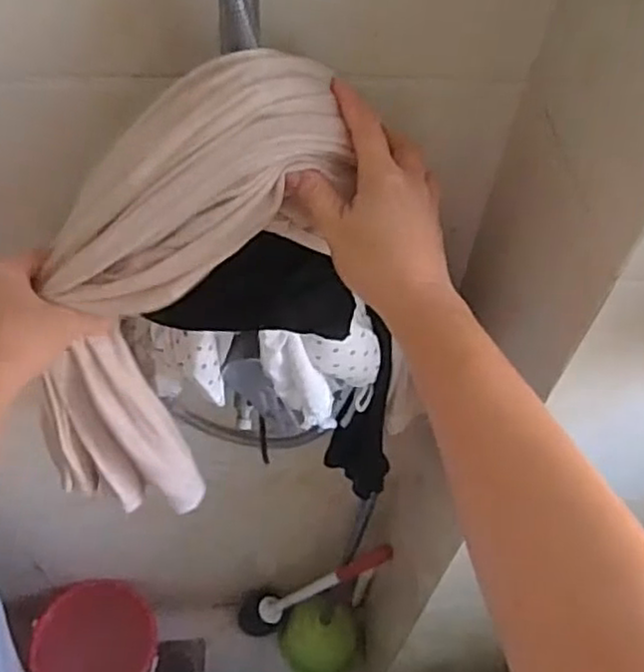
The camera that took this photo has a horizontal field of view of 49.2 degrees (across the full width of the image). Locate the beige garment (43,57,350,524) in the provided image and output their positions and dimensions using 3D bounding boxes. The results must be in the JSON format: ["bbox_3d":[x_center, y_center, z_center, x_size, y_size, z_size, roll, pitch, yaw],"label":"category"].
[{"bbox_3d":[-0.126,-0.007,0.528,0.138,0.432,0.092,-6,49,-37],"label":"beige garment"}]

